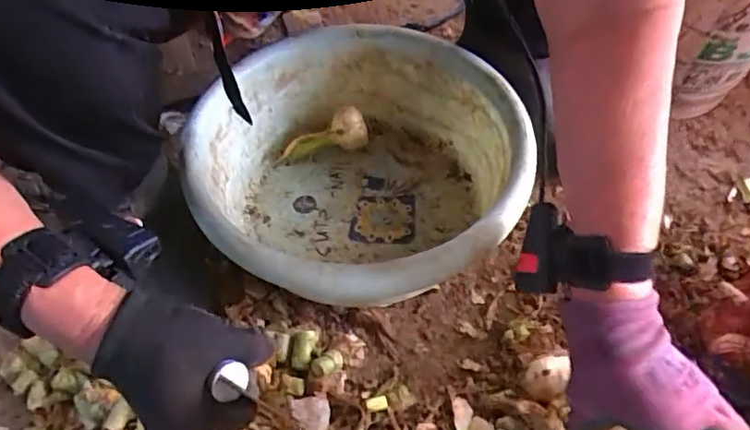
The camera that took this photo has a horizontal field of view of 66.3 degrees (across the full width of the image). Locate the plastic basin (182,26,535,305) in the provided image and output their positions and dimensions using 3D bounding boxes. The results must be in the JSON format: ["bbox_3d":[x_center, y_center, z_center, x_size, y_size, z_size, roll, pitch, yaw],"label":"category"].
[{"bbox_3d":[-0.015,-0.047,0.587,0.309,0.155,0.317,1,59,-1],"label":"plastic basin"}]

